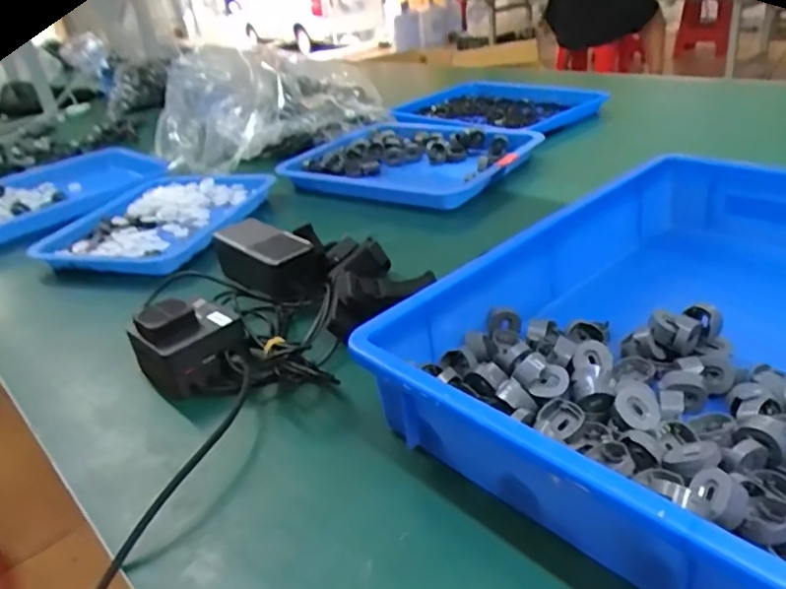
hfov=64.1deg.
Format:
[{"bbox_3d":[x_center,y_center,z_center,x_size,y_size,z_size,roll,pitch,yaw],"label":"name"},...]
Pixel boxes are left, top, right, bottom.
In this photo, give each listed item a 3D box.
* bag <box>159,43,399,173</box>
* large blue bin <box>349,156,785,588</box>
[{"bbox_3d":[-0.207,-0.337,1.051,0.372,0.140,0.202,-19,31,-17],"label":"bag"},{"bbox_3d":[0.222,0.015,0.452,0.438,0.083,0.280,-29,35,-32],"label":"large blue bin"}]

